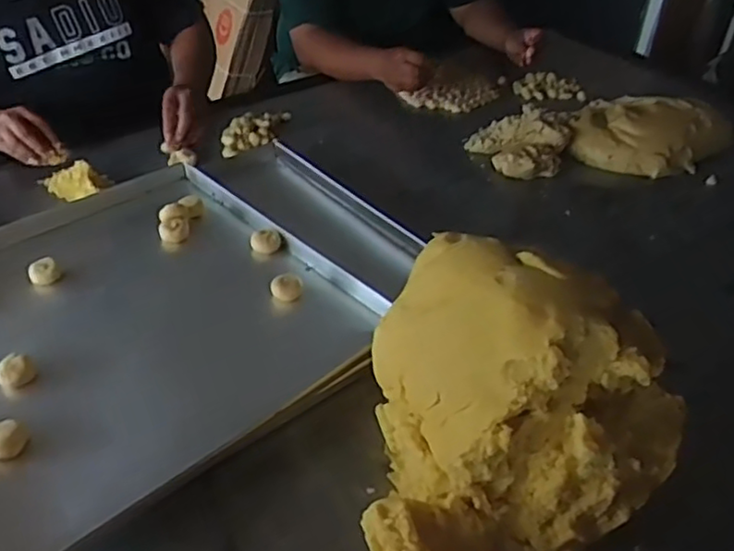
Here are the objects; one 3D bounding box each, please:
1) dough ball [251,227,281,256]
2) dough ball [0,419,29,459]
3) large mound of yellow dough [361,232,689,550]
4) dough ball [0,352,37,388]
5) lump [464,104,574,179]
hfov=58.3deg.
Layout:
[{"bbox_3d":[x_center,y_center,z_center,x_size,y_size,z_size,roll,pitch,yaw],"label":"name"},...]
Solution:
[{"bbox_3d":[-0.143,-0.042,0.937,0.041,0.037,0.039,0,40,0],"label":"dough ball"},{"bbox_3d":[-0.361,0.164,0.657,0.032,0.024,0.037,33,50,33],"label":"dough ball"},{"bbox_3d":[0.109,0.120,0.606,0.300,0.202,0.254,-22,45,-24],"label":"large mound of yellow dough"},{"bbox_3d":[-0.389,0.111,0.732,0.038,0.037,0.038,0,40,0],"label":"dough ball"},{"bbox_3d":[0.277,-0.256,1.211,0.178,0.056,0.190,17,43,19],"label":"lump"}]

